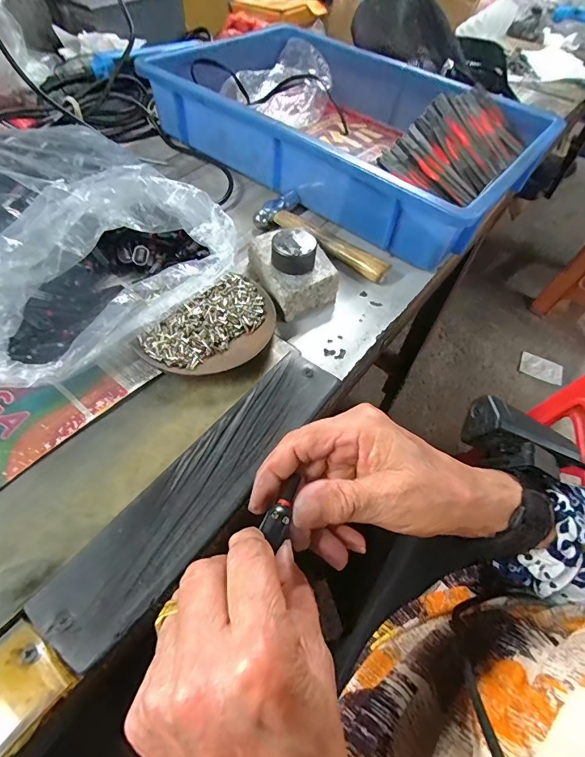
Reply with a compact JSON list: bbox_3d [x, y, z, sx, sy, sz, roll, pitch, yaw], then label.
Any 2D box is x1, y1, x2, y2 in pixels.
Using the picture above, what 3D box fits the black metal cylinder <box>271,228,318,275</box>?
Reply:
[{"bbox_3d":[0.001,-0.108,0.343,0.037,0.022,0.036,2,54,-3],"label":"black metal cylinder"}]

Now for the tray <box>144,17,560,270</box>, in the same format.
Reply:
[{"bbox_3d":[0.068,-0.316,0.481,0.412,0.073,0.284,33,58,18],"label":"tray"}]

